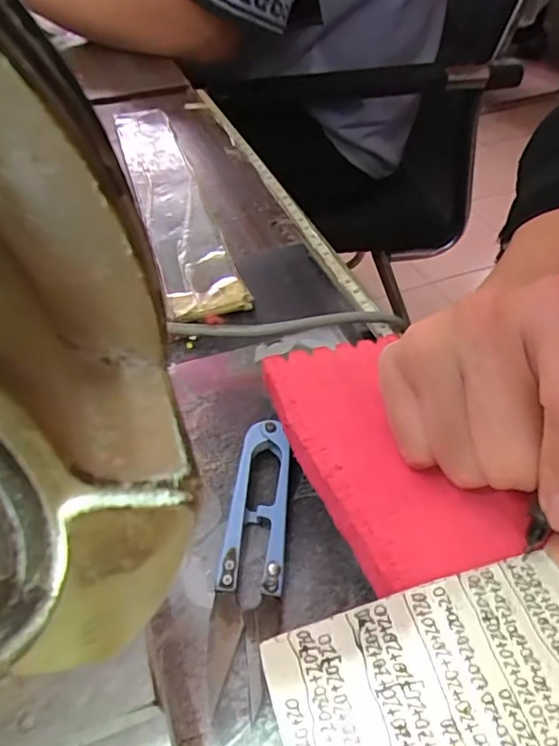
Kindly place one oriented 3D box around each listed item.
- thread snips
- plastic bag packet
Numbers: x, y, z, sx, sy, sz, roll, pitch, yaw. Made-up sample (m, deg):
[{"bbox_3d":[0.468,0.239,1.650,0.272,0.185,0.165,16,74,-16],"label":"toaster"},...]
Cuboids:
[{"bbox_3d":[-0.010,0.061,0.200,0.023,0.010,0.100,1,46,2],"label":"thread snips"},{"bbox_3d":[-0.074,-0.119,0.374,0.042,0.009,0.260,-14,47,-12],"label":"plastic bag packet"}]

